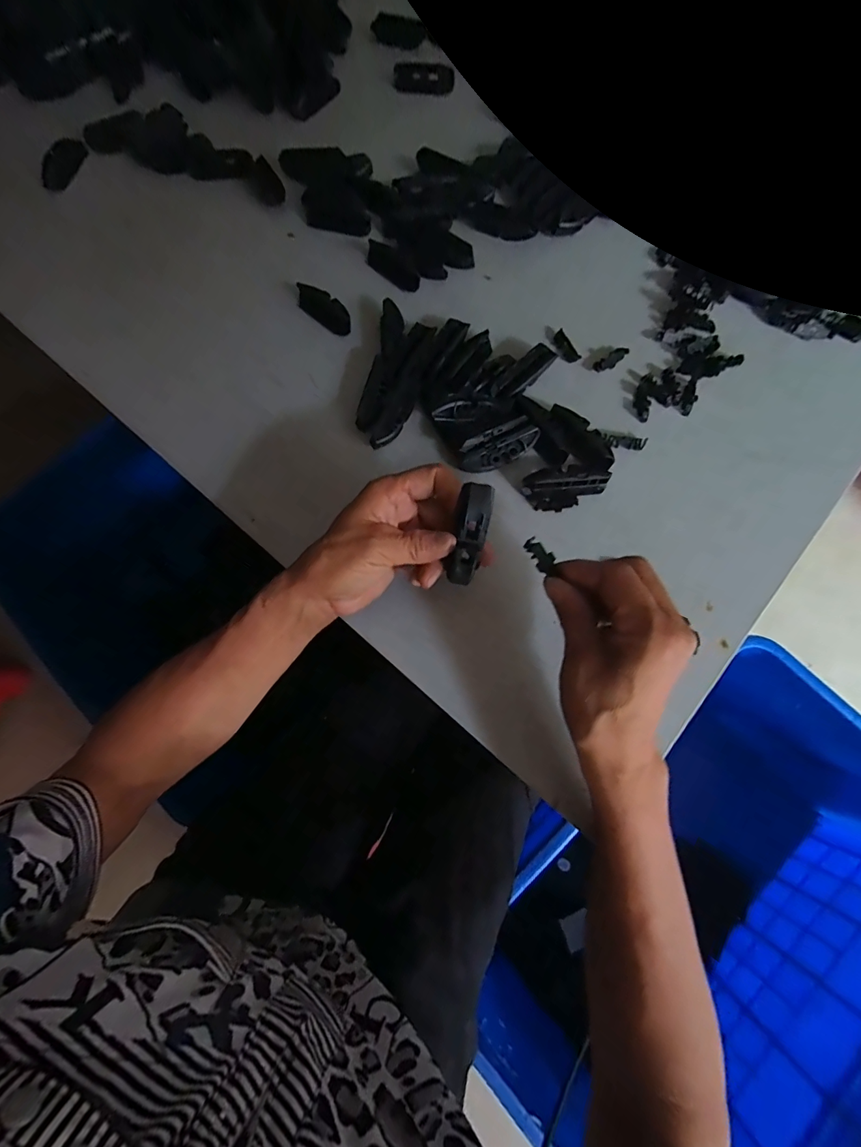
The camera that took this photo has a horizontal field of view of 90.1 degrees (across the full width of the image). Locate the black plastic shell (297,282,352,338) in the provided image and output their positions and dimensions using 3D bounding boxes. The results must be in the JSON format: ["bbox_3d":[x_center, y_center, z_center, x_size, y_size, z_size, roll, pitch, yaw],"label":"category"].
[{"bbox_3d":[-0.101,-0.257,0.415,0.065,0.012,0.026,41,82,11],"label":"black plastic shell"}]

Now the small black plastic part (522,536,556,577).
[{"bbox_3d":[0.068,-0.012,0.266,0.013,0.005,0.022,-41,97,-8],"label":"small black plastic part"}]

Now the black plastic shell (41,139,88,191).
[{"bbox_3d":[-0.408,-0.454,0.478,0.067,0.024,0.015,-30,75,17],"label":"black plastic shell"}]

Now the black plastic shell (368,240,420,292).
[{"bbox_3d":[-0.036,-0.307,0.428,0.029,0.009,0.072,-40,78,-6],"label":"black plastic shell"}]

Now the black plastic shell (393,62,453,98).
[{"bbox_3d":[-0.008,-0.568,0.493,0.070,0.018,0.025,7,77,5],"label":"black plastic shell"}]

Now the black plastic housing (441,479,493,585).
[{"bbox_3d":[0.024,-0.022,0.272,0.021,0.012,0.069,16,121,6],"label":"black plastic housing"}]

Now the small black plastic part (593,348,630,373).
[{"bbox_3d":[0.165,-0.195,0.392,0.034,0.007,0.012,-30,76,7],"label":"small black plastic part"}]

